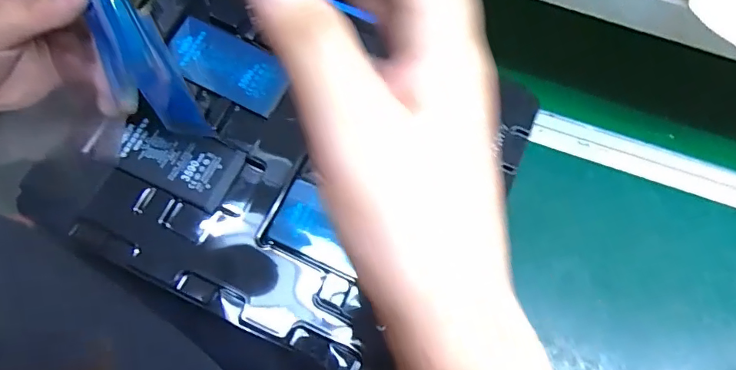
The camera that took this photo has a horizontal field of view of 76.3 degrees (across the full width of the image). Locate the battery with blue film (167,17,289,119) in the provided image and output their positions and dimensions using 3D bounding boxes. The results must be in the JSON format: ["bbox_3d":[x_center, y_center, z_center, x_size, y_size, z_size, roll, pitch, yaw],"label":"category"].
[{"bbox_3d":[-0.097,-0.081,0.321,0.085,0.005,0.041,26,74,5],"label":"battery with blue film"}]

